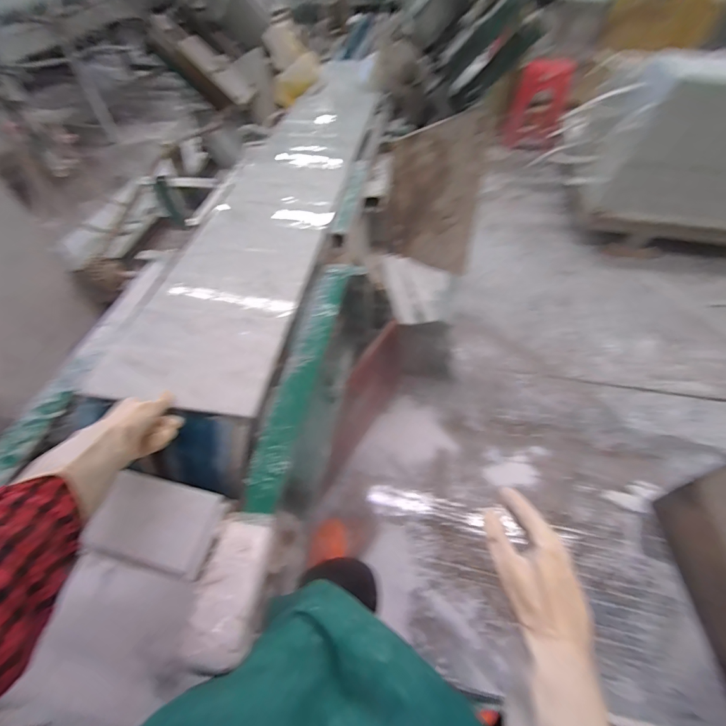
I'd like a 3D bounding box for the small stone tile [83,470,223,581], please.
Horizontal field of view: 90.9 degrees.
[{"bbox_3d":[-0.292,0.226,0.511,0.168,0.021,0.107,10,55,10],"label":"small stone tile"}]

